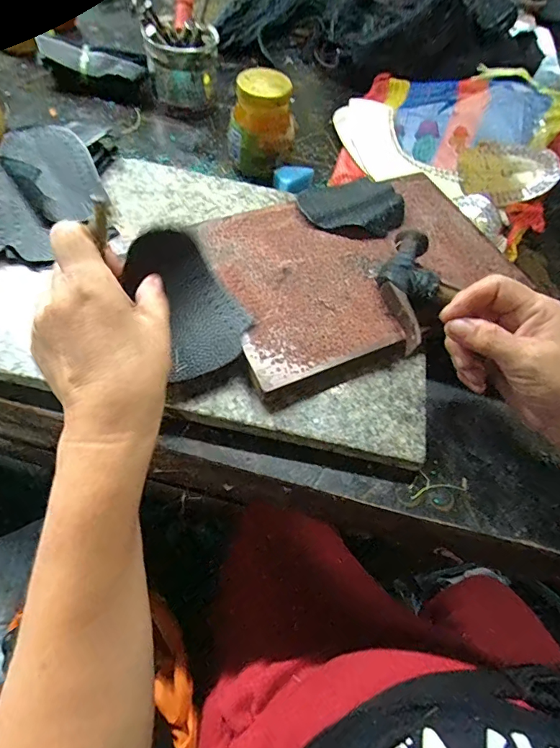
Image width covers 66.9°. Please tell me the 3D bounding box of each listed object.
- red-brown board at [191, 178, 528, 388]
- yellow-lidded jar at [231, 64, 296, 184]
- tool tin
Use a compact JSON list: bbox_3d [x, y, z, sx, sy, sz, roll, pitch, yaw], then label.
[{"bbox_3d":[0.076,-0.103,0.382,0.270,0.014,0.177,-19,64,-18],"label":"red-brown board"},{"bbox_3d":[-0.018,-0.268,0.457,0.063,0.081,0.060,40,62,16],"label":"yellow-lidded jar"},{"bbox_3d":[-0.118,-0.380,0.524,0.079,0.083,0.070,8,59,-3],"label":"tool tin"}]

